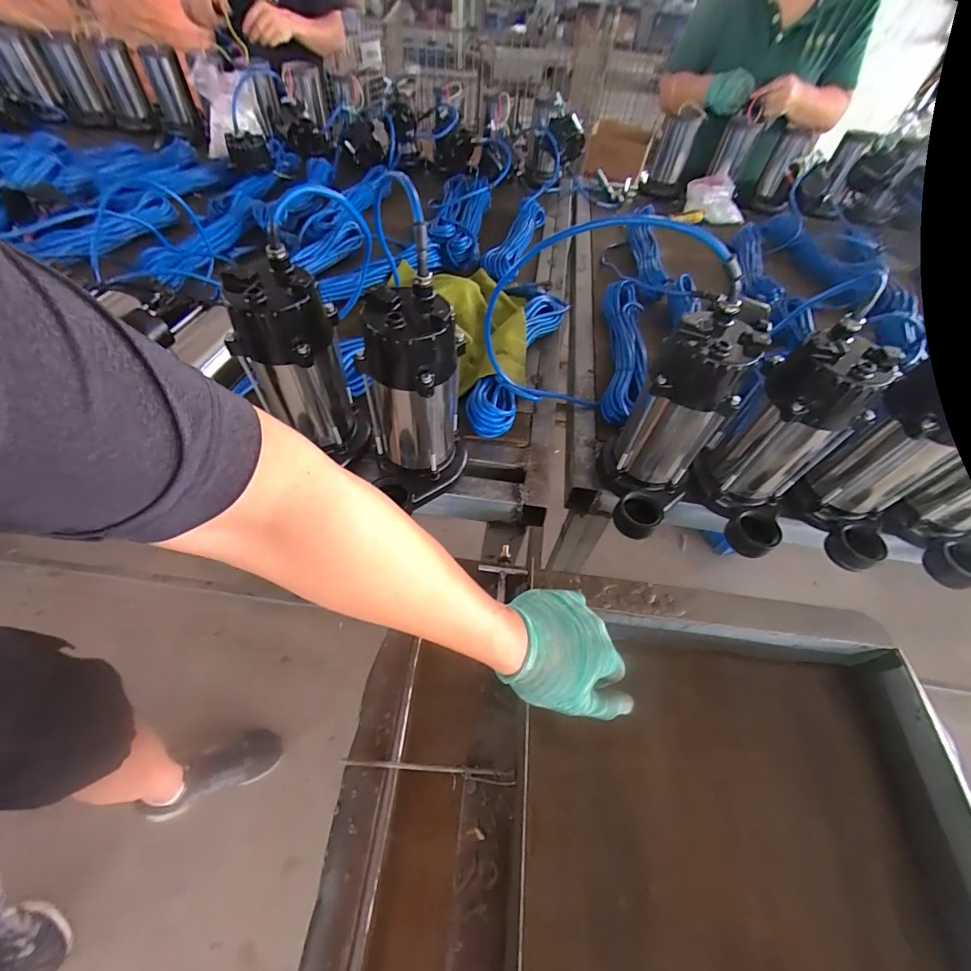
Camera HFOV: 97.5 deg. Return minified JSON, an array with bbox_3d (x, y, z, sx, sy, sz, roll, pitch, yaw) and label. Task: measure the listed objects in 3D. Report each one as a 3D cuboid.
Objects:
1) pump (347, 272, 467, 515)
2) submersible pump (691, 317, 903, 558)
[{"bbox_3d":[-0.079,-0.099,0.482,0.113,0.224,0.114,0,54,-6],"label":"pump"},{"bbox_3d":[0.351,-0.042,0.494,0.098,0.230,0.140,-20,58,-19],"label":"submersible pump"}]

